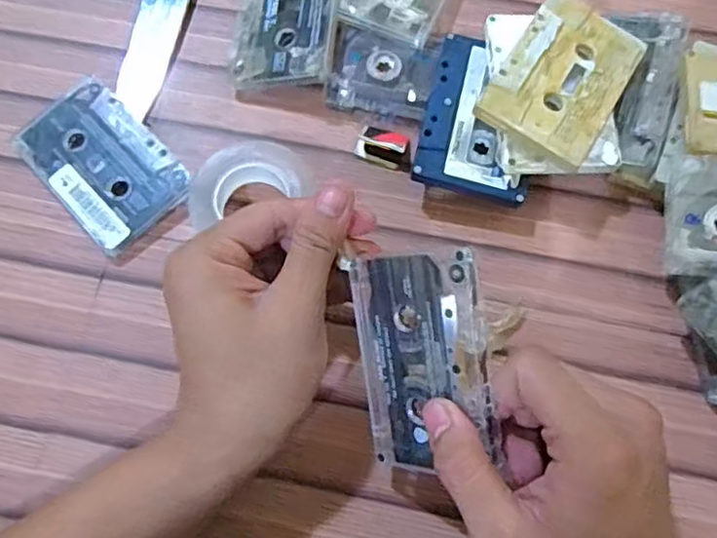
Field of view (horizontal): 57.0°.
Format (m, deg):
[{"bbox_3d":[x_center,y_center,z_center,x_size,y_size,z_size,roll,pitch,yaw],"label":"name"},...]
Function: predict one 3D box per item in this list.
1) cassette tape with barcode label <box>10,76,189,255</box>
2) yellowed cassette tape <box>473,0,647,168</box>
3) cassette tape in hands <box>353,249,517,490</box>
[{"bbox_3d":[-0.147,-0.060,0.381,0.064,0.015,0.098,-41,76,-12],"label":"cassette tape with barcode label"},{"bbox_3d":[0.113,-0.106,0.358,0.063,0.017,0.100,30,74,10],"label":"yellowed cassette tape"},{"bbox_3d":[0.028,0.042,0.290,0.063,0.008,0.098,-2,98,42],"label":"cassette tape in hands"}]

